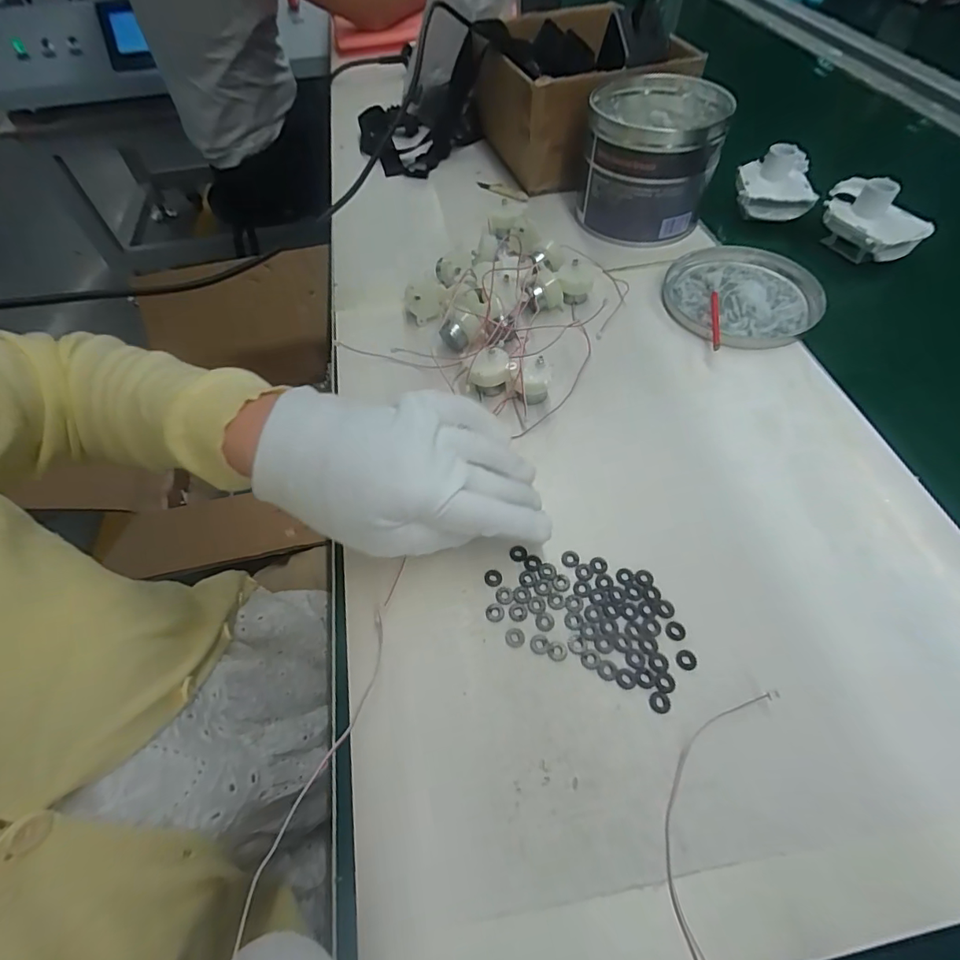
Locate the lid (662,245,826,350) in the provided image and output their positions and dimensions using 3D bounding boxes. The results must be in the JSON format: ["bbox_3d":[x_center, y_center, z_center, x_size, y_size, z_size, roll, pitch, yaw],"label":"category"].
[{"bbox_3d":[0.240,-0.169,0.427,0.139,0.013,0.127,-1,56,1],"label":"lid"}]

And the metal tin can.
[{"bbox_3d":[0.168,-0.319,0.475,0.118,0.100,0.126,13,58,10],"label":"metal tin can"}]

